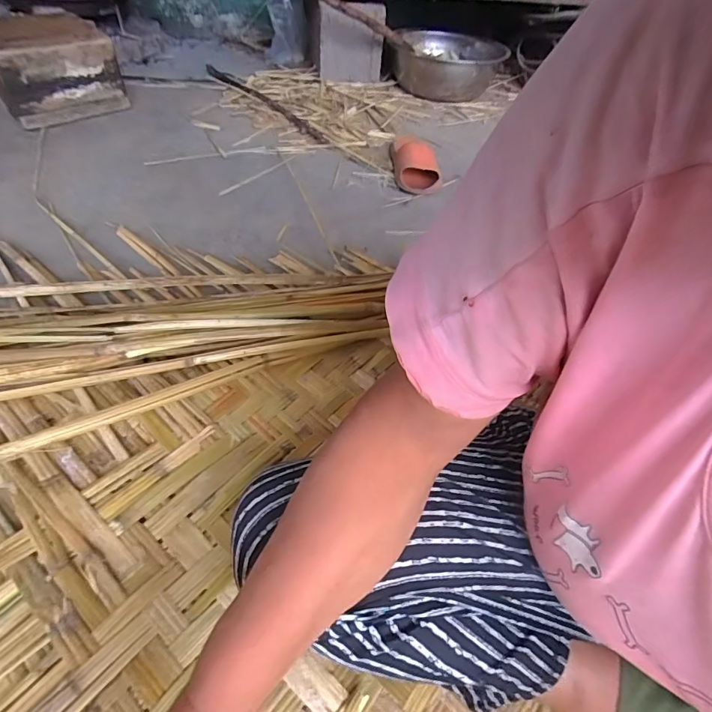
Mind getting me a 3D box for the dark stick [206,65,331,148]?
[{"bbox_3d":[-0.259,-0.718,1.207,0.065,0.022,0.589,-29,57,-29],"label":"dark stick"}]

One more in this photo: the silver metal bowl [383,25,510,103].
[{"bbox_3d":[0.286,-0.999,1.448,0.371,0.133,0.394,3,49,-4],"label":"silver metal bowl"}]

